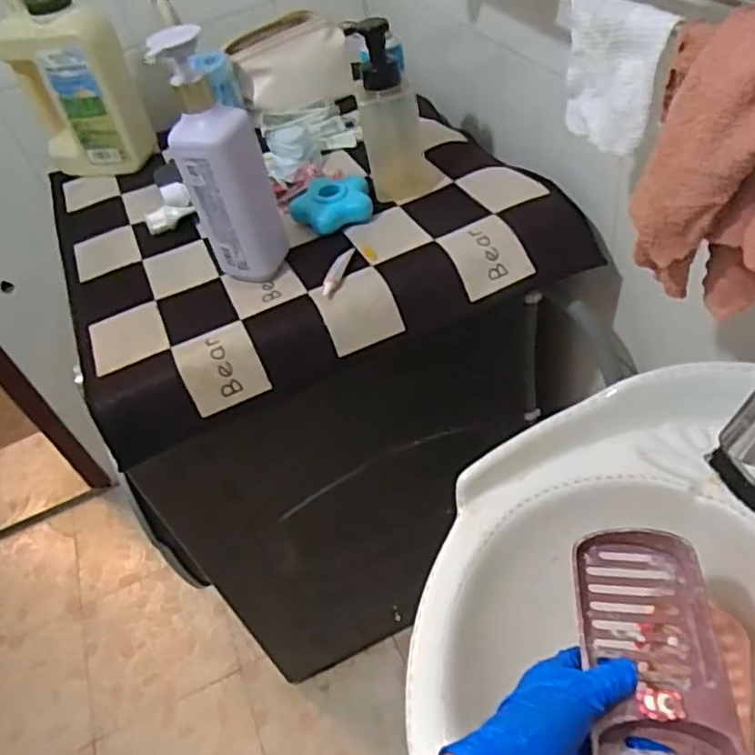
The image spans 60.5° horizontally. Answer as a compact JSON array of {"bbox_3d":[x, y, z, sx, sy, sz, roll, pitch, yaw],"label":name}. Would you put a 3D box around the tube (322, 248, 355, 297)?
[{"bbox_3d":[-0.043,-0.121,0.725,0.016,0.008,0.079,6,49,17],"label":"tube"}]

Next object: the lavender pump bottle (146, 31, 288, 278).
[{"bbox_3d":[-0.161,-0.216,0.675,0.064,0.264,0.067,10,50,20],"label":"lavender pump bottle"}]

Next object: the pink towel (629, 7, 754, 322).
[{"bbox_3d":[0.252,-0.137,0.456,0.123,0.204,0.088,14,52,24],"label":"pink towel"}]

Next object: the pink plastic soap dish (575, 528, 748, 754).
[{"bbox_3d":[0.184,0.219,0.423,0.088,0.035,0.250,1,47,9],"label":"pink plastic soap dish"}]

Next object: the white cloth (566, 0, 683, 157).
[{"bbox_3d":[0.186,-0.242,0.518,0.020,0.103,0.107,-21,47,-8],"label":"white cloth"}]

